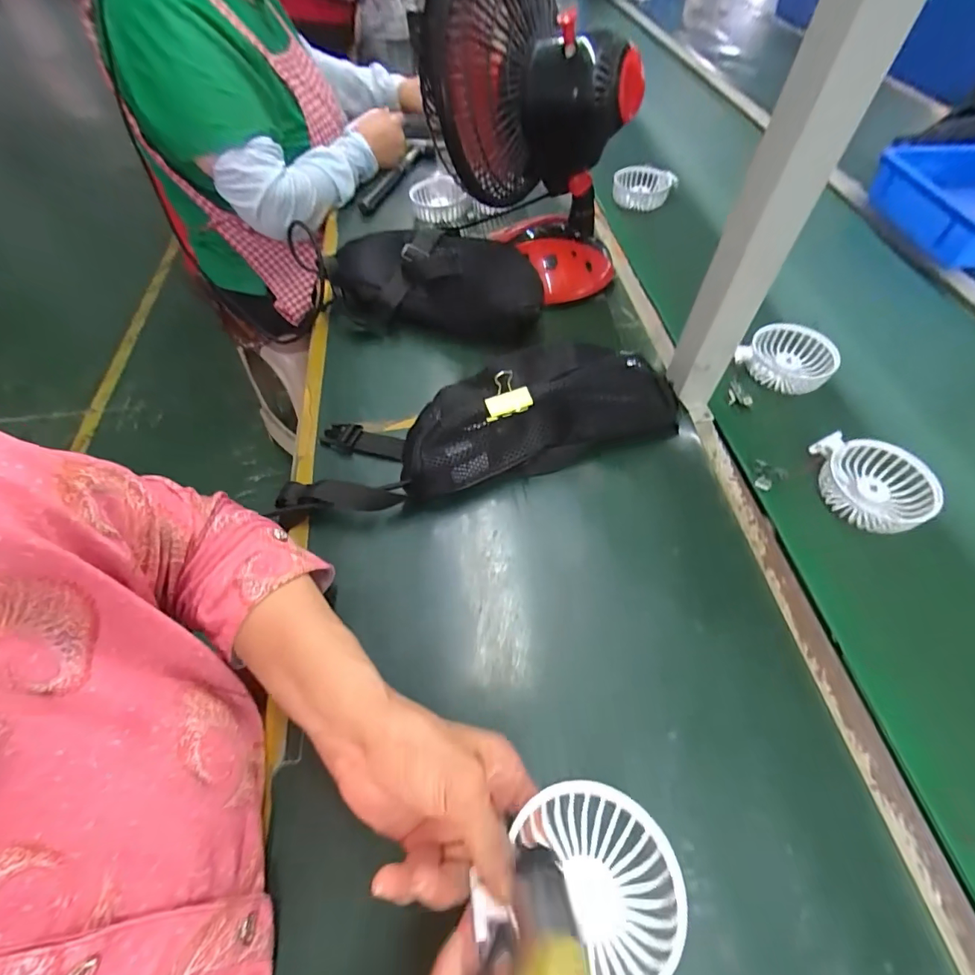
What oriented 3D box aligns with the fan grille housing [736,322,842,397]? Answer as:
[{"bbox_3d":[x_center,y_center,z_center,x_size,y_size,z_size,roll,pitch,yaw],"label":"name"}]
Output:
[{"bbox_3d":[0.341,-0.149,0.532,0.093,0.030,0.085,30,60,21],"label":"fan grille housing"}]

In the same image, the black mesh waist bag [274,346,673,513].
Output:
[{"bbox_3d":[-0.015,-0.066,0.456,0.391,0.083,0.121,-15,55,-9],"label":"black mesh waist bag"}]

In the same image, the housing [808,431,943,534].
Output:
[{"bbox_3d":[0.359,-0.002,0.432,0.090,0.027,0.090,1,54,3],"label":"housing"}]

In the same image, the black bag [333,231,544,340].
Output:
[{"bbox_3d":[-0.069,-0.257,0.585,0.279,0.077,0.122,10,55,9],"label":"black bag"}]

